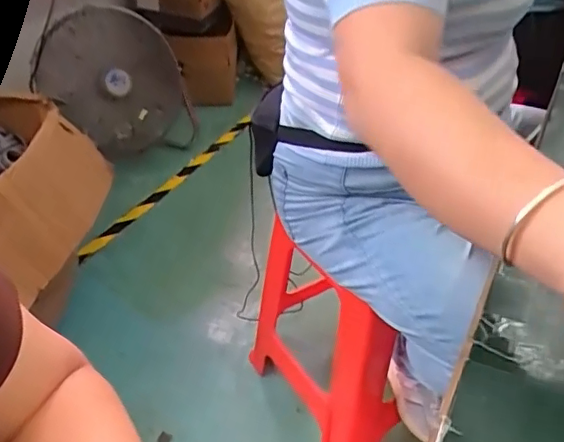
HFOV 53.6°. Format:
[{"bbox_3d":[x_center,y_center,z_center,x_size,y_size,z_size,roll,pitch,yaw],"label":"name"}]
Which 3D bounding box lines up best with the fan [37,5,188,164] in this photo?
[{"bbox_3d":[-0.504,-0.404,1.702,0.403,0.401,0.179,-5,39,-6],"label":"fan"}]

